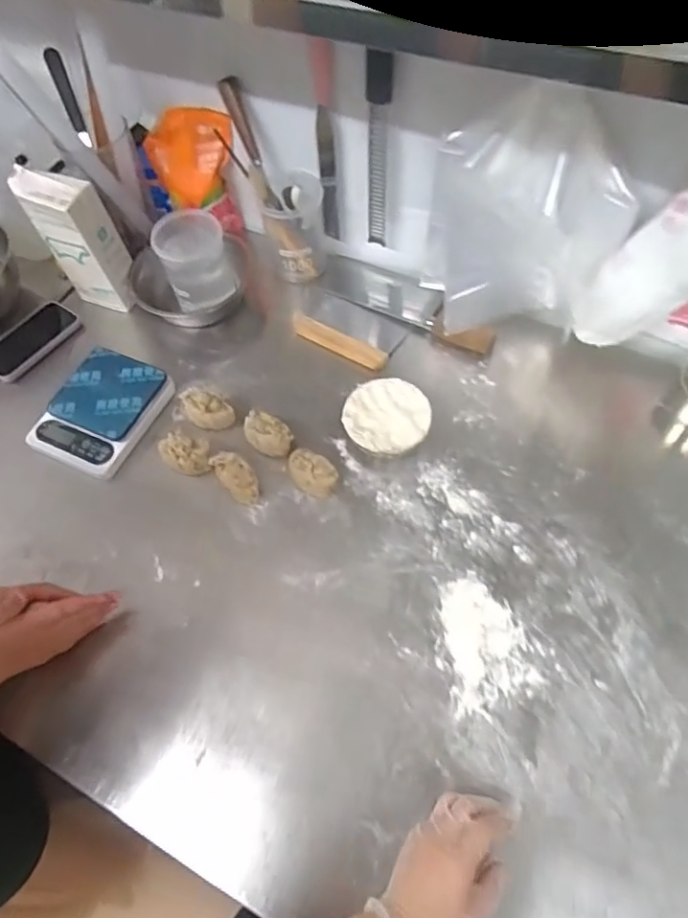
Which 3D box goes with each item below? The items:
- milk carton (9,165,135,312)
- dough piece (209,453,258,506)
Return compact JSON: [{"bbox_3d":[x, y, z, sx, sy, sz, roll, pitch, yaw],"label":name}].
[{"bbox_3d":[-0.379,-0.313,0.824,0.105,0.206,0.068,25,66,17],"label":"milk carton"},{"bbox_3d":[-0.134,0.025,0.707,0.037,0.050,0.064,-34,64,-14],"label":"dough piece"}]

